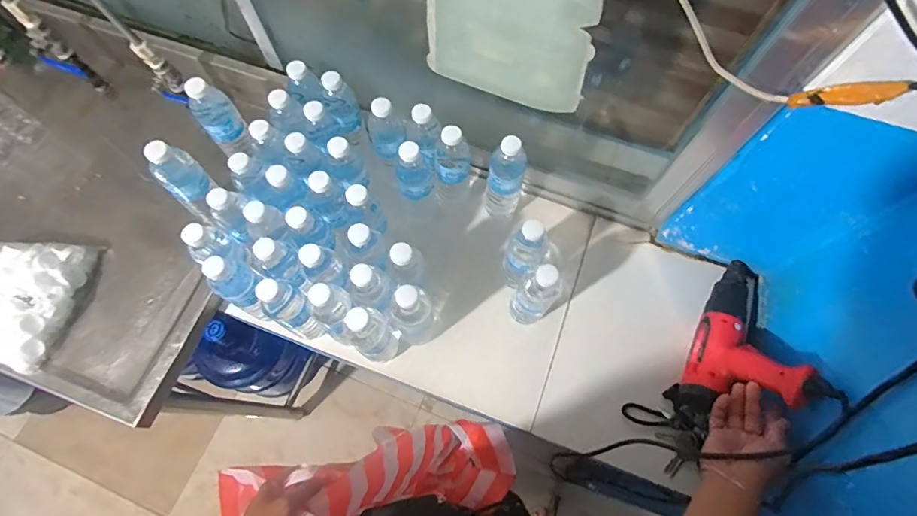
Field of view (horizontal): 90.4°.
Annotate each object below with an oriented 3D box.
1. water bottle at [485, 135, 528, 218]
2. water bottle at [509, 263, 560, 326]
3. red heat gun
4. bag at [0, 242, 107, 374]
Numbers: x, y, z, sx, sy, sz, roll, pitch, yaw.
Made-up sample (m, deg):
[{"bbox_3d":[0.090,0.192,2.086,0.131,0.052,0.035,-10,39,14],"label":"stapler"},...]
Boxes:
[{"bbox_3d":[0.077,-0.128,0.792,0.064,0.201,0.051,16,70,5],"label":"water bottle"},{"bbox_3d":[0.115,0.070,0.726,0.052,0.212,0.051,0,69,0],"label":"water bottle"},{"bbox_3d":[0.457,0.117,0.709,0.096,0.210,0.310,25,71,9],"label":"red heat gun"},{"bbox_3d":[-0.757,0.054,0.756,0.218,0.087,0.215,14,69,5],"label":"bag"}]

